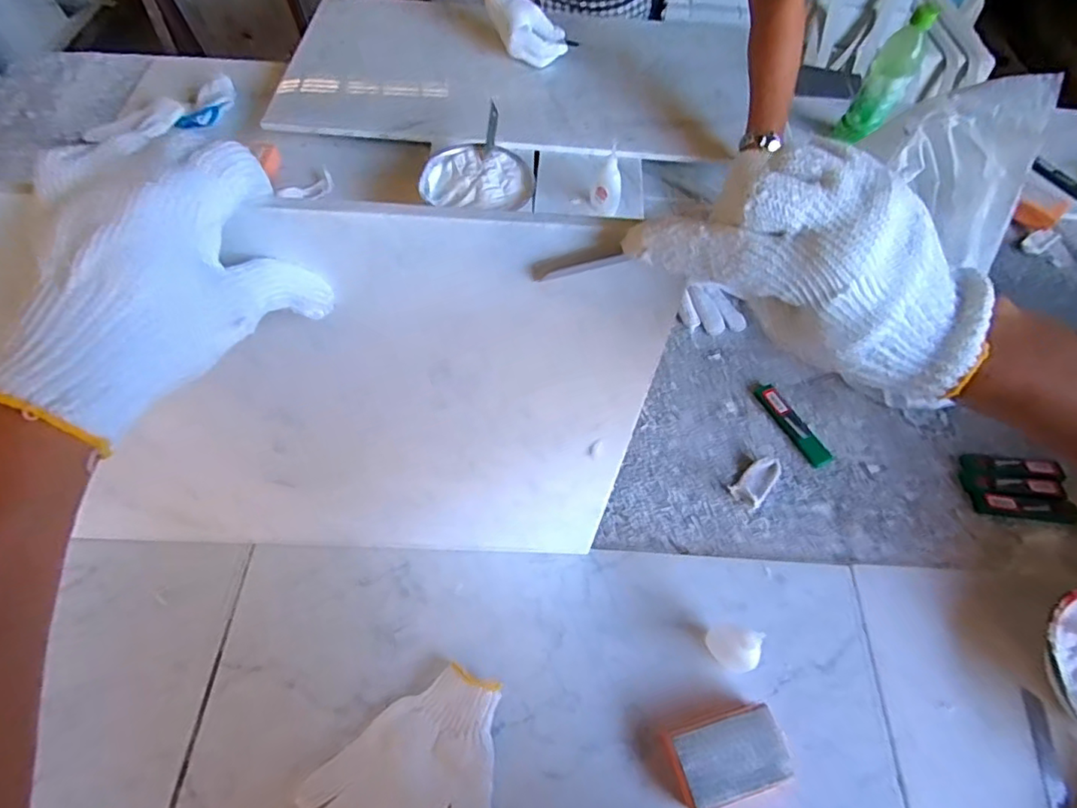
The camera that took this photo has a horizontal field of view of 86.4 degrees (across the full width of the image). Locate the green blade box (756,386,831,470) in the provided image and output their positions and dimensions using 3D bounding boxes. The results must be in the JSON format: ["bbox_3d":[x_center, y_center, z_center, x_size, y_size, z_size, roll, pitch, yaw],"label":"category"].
[{"bbox_3d":[0.308,0.024,0.694,0.029,0.009,0.115,-22,63,-15],"label":"green blade box"}]

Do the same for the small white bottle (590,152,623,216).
[{"bbox_3d":[0.095,-0.302,0.778,0.042,0.075,0.044,9,60,2],"label":"small white bottle"}]

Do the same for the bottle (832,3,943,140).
[{"bbox_3d":[0.543,-0.505,0.899,0.064,0.195,0.055,27,62,12],"label":"bottle"}]

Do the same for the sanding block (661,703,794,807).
[{"bbox_3d":[0.162,0.302,0.493,0.092,0.032,0.059,-12,61,-10],"label":"sanding block"}]

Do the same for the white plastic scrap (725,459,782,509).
[{"bbox_3d":[0.250,0.086,0.650,0.067,0.017,0.035,-38,68,-22],"label":"white plastic scrap"}]

